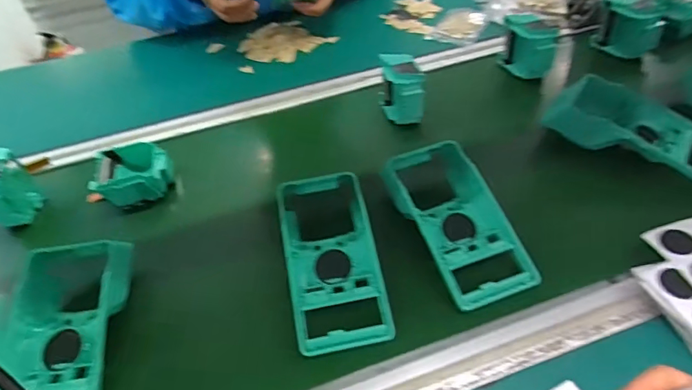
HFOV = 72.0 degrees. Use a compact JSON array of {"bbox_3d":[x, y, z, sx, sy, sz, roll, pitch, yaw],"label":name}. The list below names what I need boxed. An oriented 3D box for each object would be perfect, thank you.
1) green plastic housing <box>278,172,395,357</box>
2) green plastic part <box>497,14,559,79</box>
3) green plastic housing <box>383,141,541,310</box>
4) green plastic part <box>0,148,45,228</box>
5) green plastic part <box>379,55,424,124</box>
[{"bbox_3d":[-0.017,0.048,0.453,0.087,0.051,0.193,-10,43,-4],"label":"green plastic housing"},{"bbox_3d":[0.257,-0.211,0.674,0.071,0.069,0.050,21,47,26],"label":"green plastic part"},{"bbox_3d":[0.104,0.020,0.468,0.088,0.049,0.179,-17,44,-12],"label":"green plastic housing"},{"bbox_3d":[-0.382,-0.008,0.537,0.034,0.077,0.071,-14,42,-10],"label":"green plastic part"},{"bbox_3d":[0.071,-0.138,0.618,0.046,0.074,0.077,-7,41,-2],"label":"green plastic part"}]

